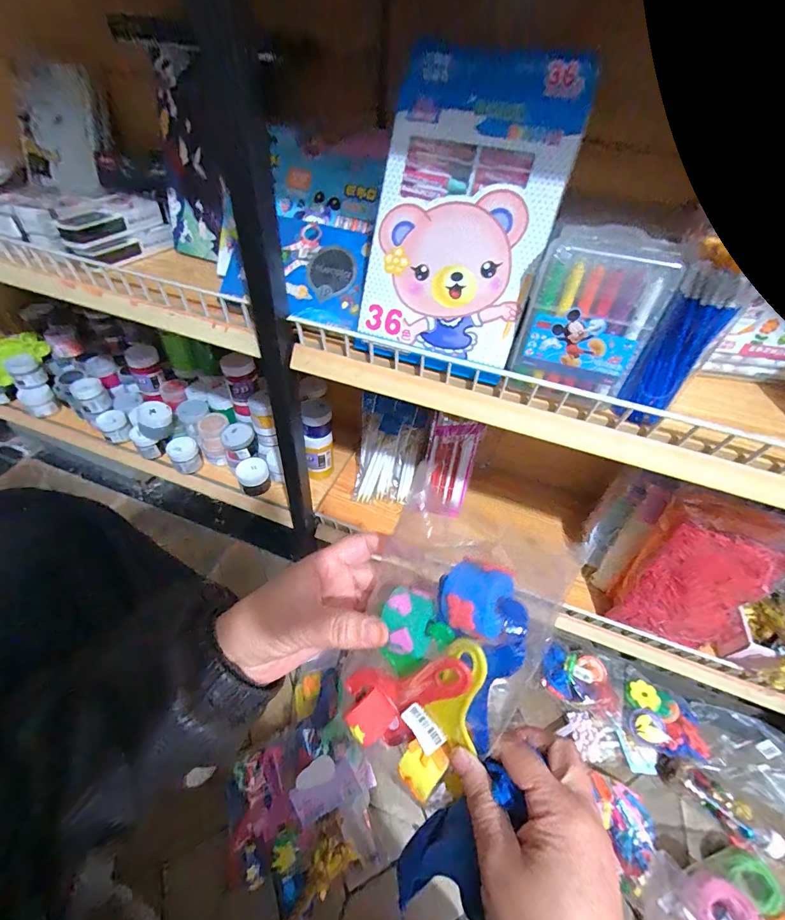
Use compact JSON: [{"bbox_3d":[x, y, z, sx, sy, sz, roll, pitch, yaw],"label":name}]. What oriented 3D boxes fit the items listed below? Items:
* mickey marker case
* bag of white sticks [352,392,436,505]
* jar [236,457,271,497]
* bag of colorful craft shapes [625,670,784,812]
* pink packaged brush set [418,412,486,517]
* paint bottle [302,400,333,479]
[{"bbox_3d":[0.188,-0.142,0.362,0.111,0.134,0.047,16,35,8],"label":"mickey marker case"},{"bbox_3d":[-0.001,-0.020,0.787,0.150,0.219,0.046,8,7,5],"label":"bag of white sticks"},{"bbox_3d":[-0.285,0.036,0.773,0.059,0.064,0.054,3,46,-3],"label":"jar"},{"bbox_3d":[0.513,0.454,0.618,0.245,0.044,0.117,20,48,12],"label":"bag of colorful craft shapes"},{"bbox_3d":[0.116,0.014,0.767,0.096,0.201,0.025,12,12,5],"label":"pink packaged brush set"},{"bbox_3d":[-0.152,-0.036,0.767,0.062,0.177,0.058,-3,47,-9],"label":"paint bottle"}]

